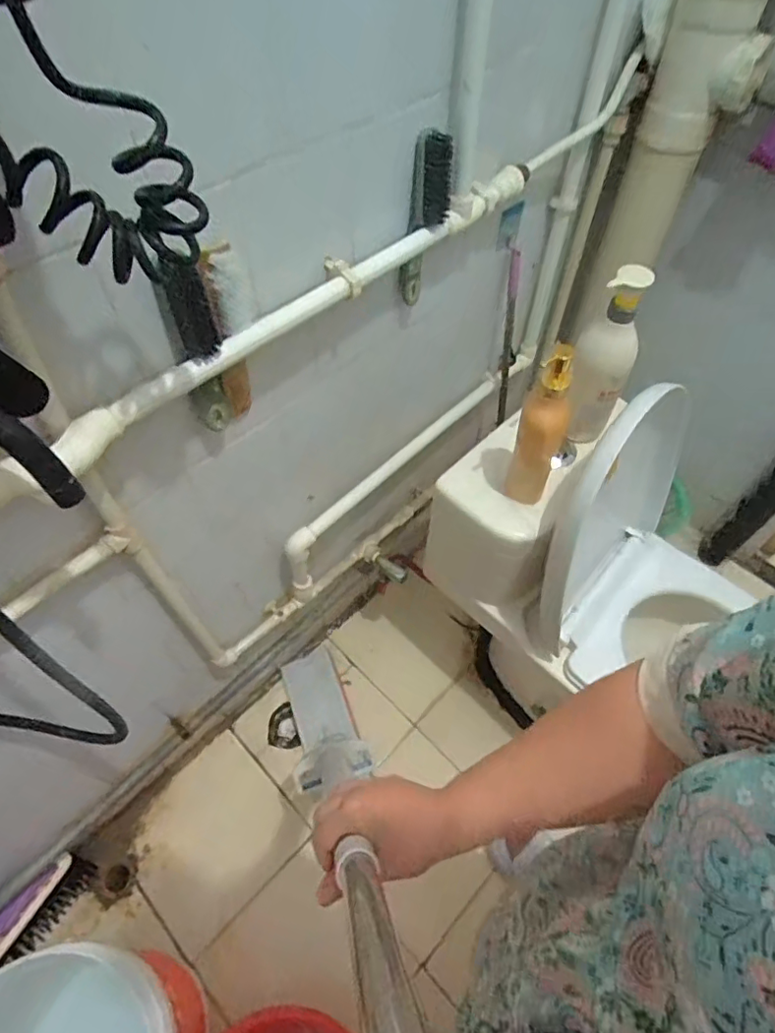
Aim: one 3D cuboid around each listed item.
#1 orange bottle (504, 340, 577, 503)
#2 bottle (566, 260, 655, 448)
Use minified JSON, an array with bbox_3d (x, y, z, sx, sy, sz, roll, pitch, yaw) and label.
[{"bbox_3d":[0.197,-0.109,0.712,0.057,0.241,0.059,20,58,13],"label":"orange bottle"},{"bbox_3d":[0.293,-0.204,0.761,0.078,0.255,0.063,20,58,13],"label":"bottle"}]

